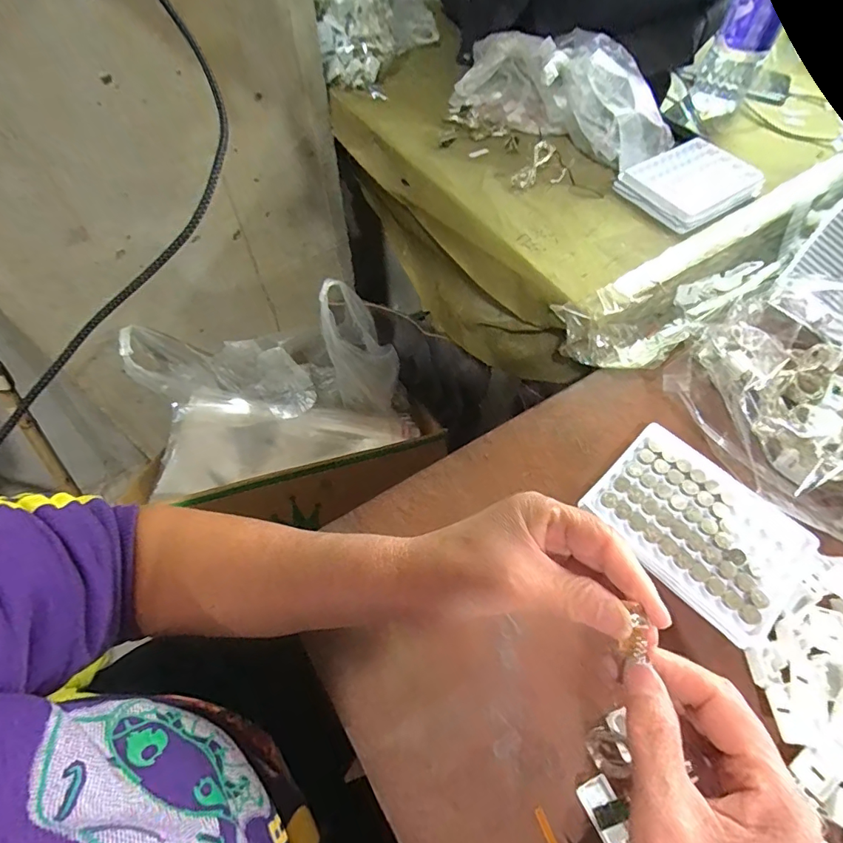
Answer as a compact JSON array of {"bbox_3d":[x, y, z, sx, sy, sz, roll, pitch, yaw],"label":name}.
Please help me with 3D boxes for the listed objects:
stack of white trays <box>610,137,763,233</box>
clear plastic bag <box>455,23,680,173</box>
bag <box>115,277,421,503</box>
[{"bbox_3d":[0.289,-0.255,0.504,0.143,0.016,0.102,-28,64,-17],"label":"stack of white trays"},{"bbox_3d":[0.157,-0.381,0.537,0.266,0.078,0.108,34,64,17],"label":"clear plastic bag"},{"bbox_3d":[-0.213,-0.068,0.665,0.367,0.243,0.194,-12,61,-9],"label":"bag"}]

